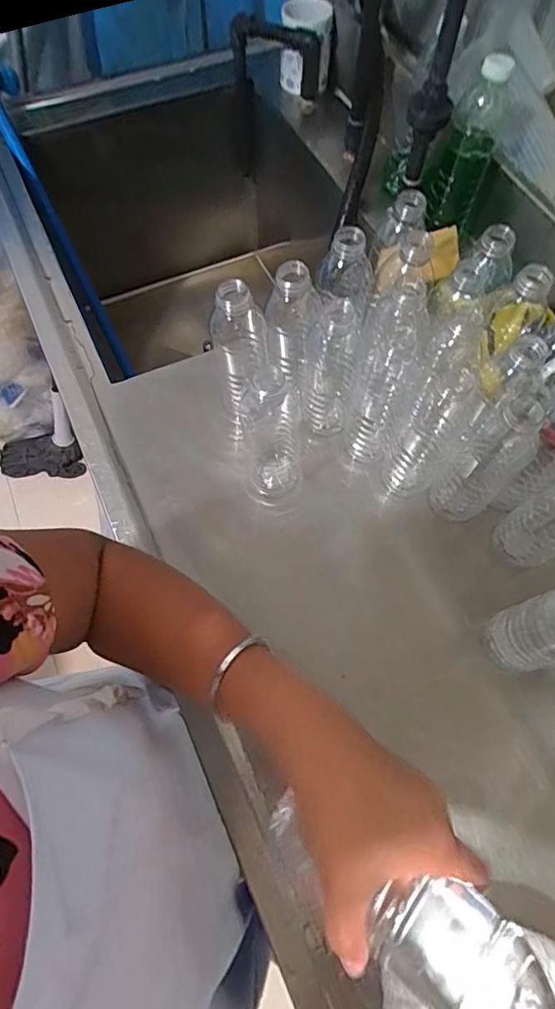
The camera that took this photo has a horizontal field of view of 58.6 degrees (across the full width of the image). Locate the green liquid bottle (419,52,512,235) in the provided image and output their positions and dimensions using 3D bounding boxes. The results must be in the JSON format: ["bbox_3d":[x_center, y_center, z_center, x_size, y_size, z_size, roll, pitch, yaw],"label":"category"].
[{"bbox_3d":[0.224,-0.430,0.596,0.064,0.169,0.074,8,66,1],"label":"green liquid bottle"}]

